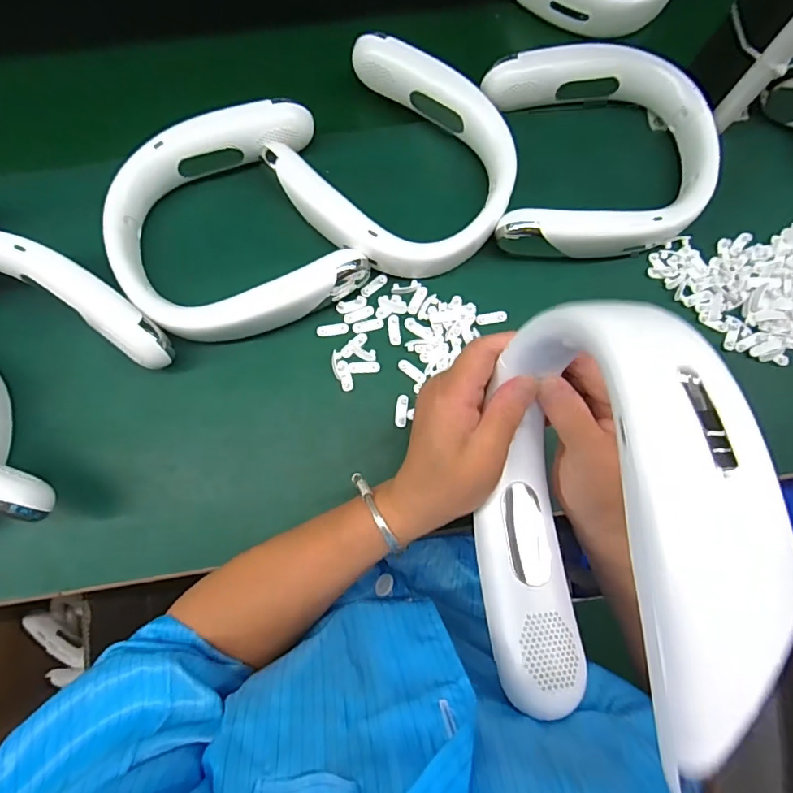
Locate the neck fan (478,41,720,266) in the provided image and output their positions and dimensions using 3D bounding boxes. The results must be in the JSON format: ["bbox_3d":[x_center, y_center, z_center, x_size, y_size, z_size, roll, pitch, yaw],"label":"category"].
[{"bbox_3d":[0.184,-0.221,0.453,0.190,0.042,0.186,-1,82,-2],"label":"neck fan"}]

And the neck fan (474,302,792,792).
[{"bbox_3d":[0.091,0.071,0.231,0.076,0.163,0.181,-6,82,-3],"label":"neck fan"}]

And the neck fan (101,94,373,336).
[{"bbox_3d":[-0.146,-0.148,0.433,0.197,0.047,0.196,-23,84,-5],"label":"neck fan"}]

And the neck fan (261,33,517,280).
[{"bbox_3d":[0.005,-0.207,0.448,0.200,0.042,0.188,34,82,3],"label":"neck fan"}]

